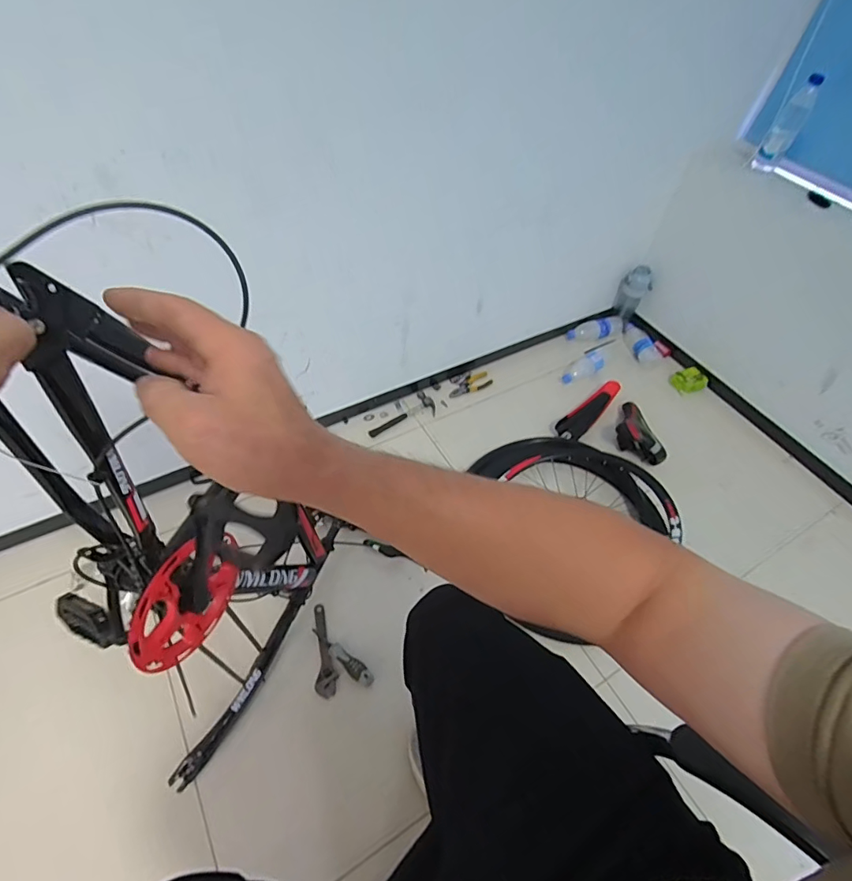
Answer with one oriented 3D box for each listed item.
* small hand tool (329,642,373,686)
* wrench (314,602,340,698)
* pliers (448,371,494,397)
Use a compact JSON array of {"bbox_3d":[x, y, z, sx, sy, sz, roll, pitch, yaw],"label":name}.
[{"bbox_3d":[-0.160,0.481,1.026,0.116,0.033,0.037,38,58,22],"label":"small hand tool"},{"bbox_3d":[-0.223,0.454,1.042,0.046,0.015,0.192,-8,53,-11],"label":"wrench"},{"bbox_3d":[0.142,-0.178,1.543,0.157,0.023,0.053,-21,57,-20],"label":"pliers"}]

